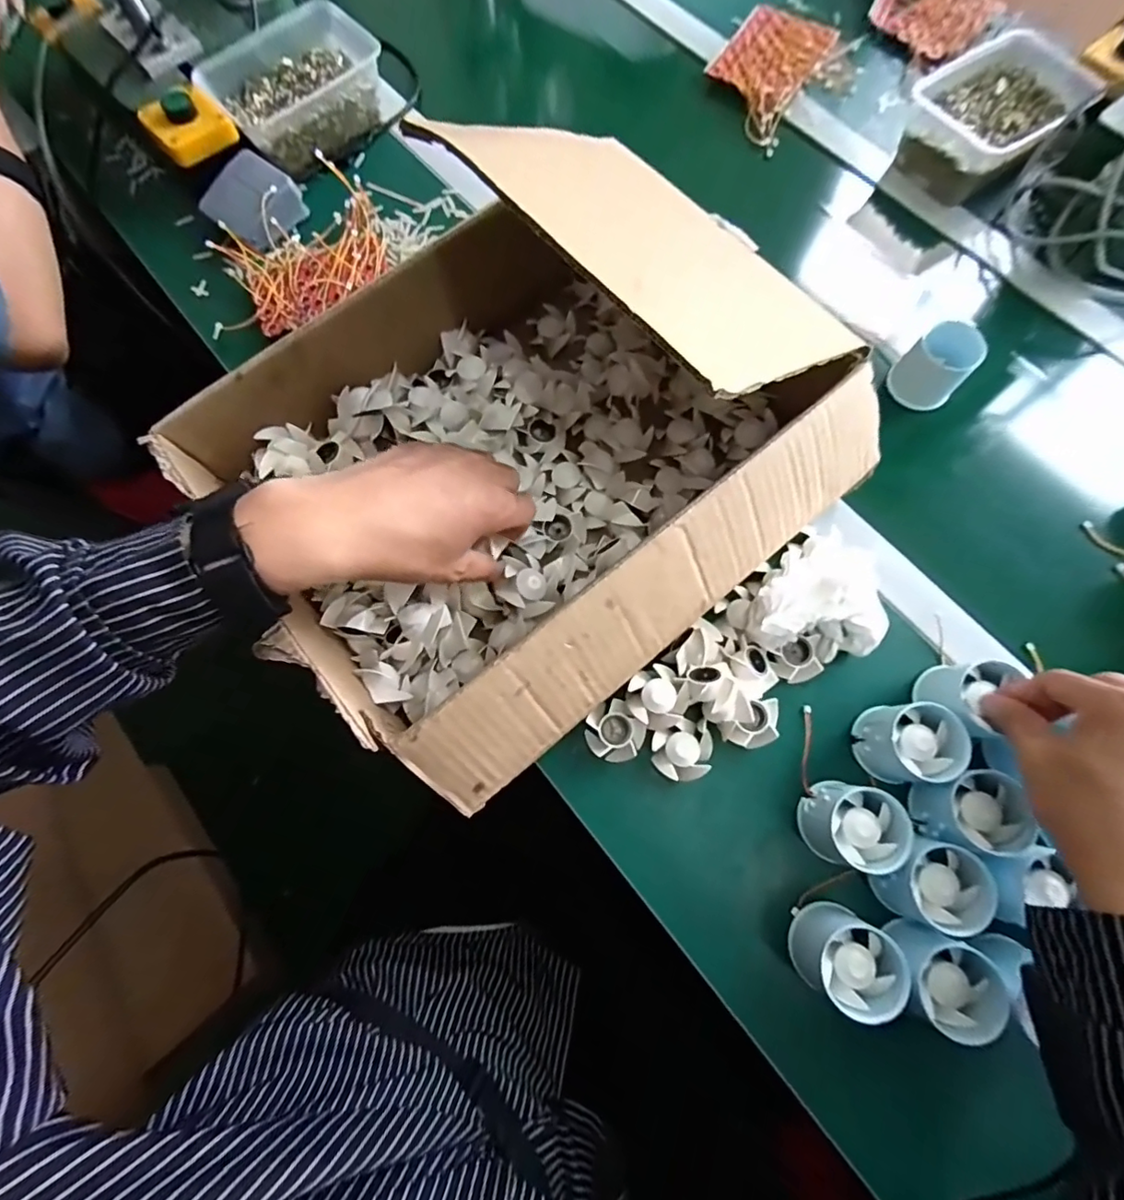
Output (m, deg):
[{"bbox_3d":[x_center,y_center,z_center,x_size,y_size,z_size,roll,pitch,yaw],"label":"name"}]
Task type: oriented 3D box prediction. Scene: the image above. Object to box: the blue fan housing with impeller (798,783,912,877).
[{"bbox_3d":[0.195,0.153,0.370,0.051,0.054,0.051,0,73,1],"label":"blue fan housing with impeller"}]

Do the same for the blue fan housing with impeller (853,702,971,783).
[{"bbox_3d":[0.241,0.099,0.378,0.049,0.049,0.051,-3,73,0],"label":"blue fan housing with impeller"}]

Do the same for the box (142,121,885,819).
[{"bbox_3d":[-0.024,-0.099,0.406,0.390,0.103,0.326,-39,76,-10],"label":"box"}]

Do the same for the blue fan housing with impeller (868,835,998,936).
[{"bbox_3d":[0.237,0.183,0.357,0.051,0.056,0.053,0,73,1],"label":"blue fan housing with impeller"}]

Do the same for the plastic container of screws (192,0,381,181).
[{"bbox_3d":[-0.273,-0.533,0.568,0.168,0.057,0.142,-41,77,-11],"label":"plastic container of screws"}]

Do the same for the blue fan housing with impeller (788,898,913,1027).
[{"bbox_3d":[0.178,0.227,0.348,0.050,0.059,0.050,0,73,1],"label":"blue fan housing with impeller"}]

